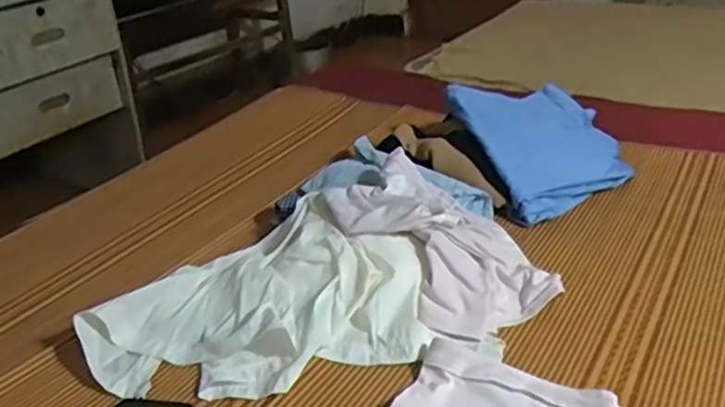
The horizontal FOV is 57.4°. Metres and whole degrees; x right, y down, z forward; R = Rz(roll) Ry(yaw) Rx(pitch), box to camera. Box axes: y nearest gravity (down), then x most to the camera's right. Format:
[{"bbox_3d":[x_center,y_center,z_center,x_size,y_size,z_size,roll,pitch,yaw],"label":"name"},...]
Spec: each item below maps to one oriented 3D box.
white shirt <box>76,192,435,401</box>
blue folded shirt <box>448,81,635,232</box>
[{"bbox_3d":[-0.123,0.105,0.755,0.366,0.071,0.262,-11,28,-14],"label":"white shirt"},{"bbox_3d":[0.304,-0.101,1.083,0.280,0.050,0.295,-9,47,-21],"label":"blue folded shirt"}]

